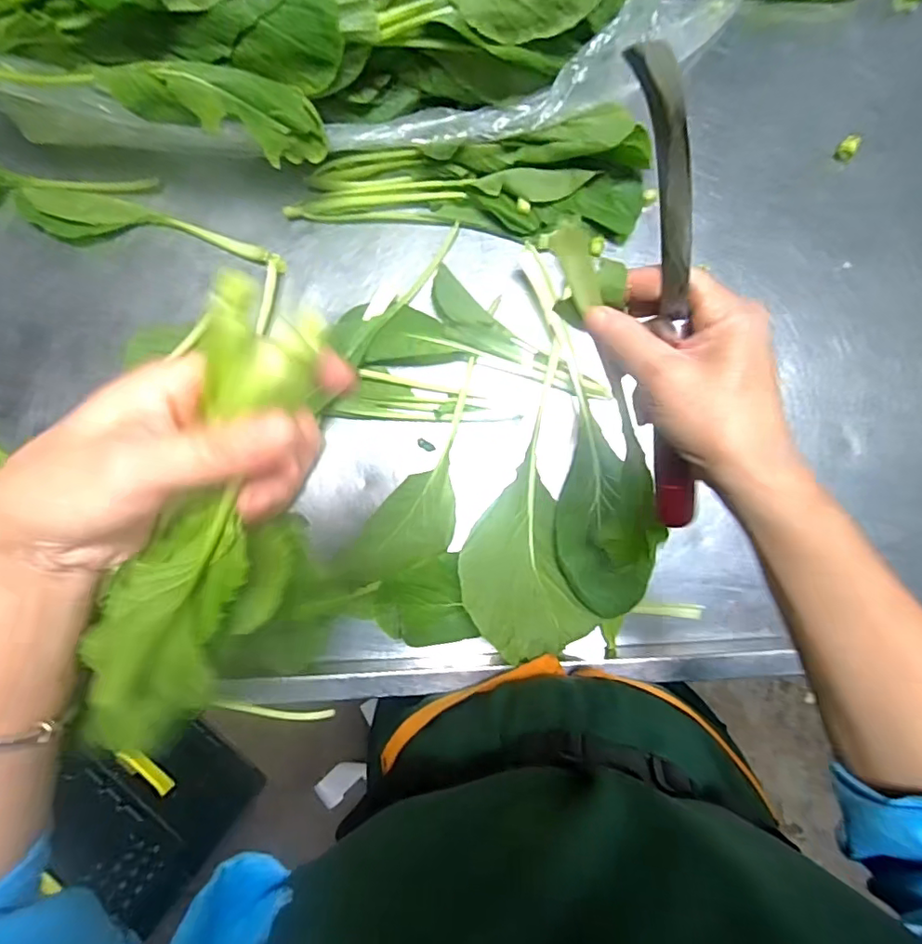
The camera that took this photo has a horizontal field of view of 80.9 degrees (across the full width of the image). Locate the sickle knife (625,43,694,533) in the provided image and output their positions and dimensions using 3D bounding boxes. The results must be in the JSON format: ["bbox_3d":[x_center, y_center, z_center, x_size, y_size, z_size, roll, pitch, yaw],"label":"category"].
[{"bbox_3d":[0.105,-0.072,0.271,0.019,0.021,0.232,-12,120,1],"label":"sickle knife"}]

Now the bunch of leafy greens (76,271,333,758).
[{"bbox_3d":[-0.101,0.041,0.243,0.074,0.083,0.240,22,112,3],"label":"bunch of leafy greens"}]

